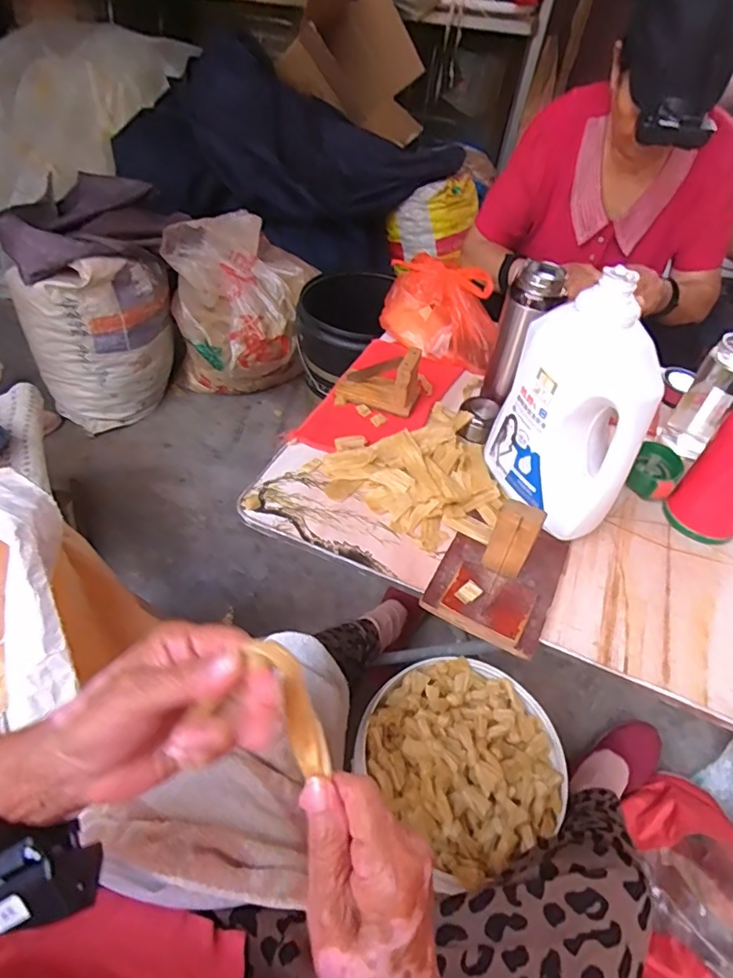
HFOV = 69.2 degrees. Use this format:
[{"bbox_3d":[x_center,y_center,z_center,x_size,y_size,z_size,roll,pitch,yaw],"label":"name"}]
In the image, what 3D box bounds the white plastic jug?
[{"bbox_3d":[0.208,-0.078,0.538,0.076,0.230,0.147,-9,50,-14],"label":"white plastic jug"}]

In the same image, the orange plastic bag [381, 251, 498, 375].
[{"bbox_3d":[0.117,-0.286,0.838,0.209,0.112,0.109,25,50,16],"label":"orange plastic bag"}]

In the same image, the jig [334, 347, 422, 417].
[{"bbox_3d":[0.018,-0.160,0.740,0.115,0.077,0.064,13,48,6],"label":"jig"}]

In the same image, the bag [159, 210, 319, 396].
[{"bbox_3d":[-0.317,-0.423,1.353,0.336,0.414,0.325,-5,49,-11],"label":"bag"}]

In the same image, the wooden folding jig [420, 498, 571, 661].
[{"bbox_3d":[0.144,0.062,0.528,0.117,0.098,0.152,25,50,16],"label":"wooden folding jig"}]

